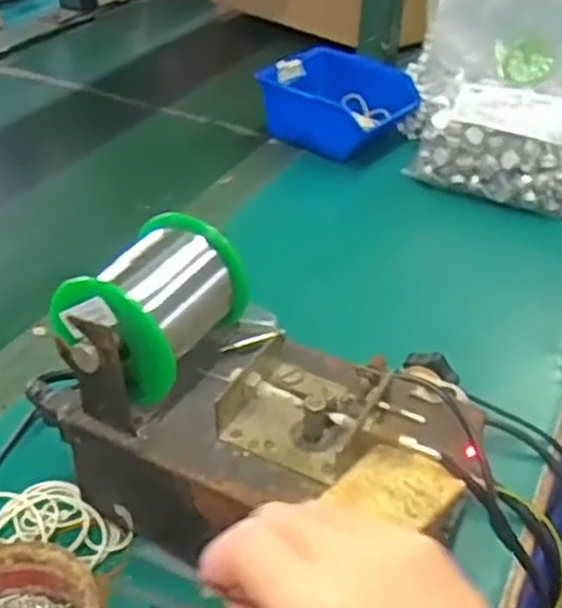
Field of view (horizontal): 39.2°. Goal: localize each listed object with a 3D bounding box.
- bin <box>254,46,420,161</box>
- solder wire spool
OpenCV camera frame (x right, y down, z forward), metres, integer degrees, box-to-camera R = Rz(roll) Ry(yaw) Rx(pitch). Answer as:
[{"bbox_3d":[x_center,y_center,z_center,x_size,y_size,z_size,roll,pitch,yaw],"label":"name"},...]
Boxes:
[{"bbox_3d":[0.060,-0.207,0.812,0.127,0.059,0.127,24,42,26],"label":"bin"},{"bbox_3d":[-0.062,0.002,0.393,0.065,0.056,0.093,19,40,20],"label":"solder wire spool"}]

